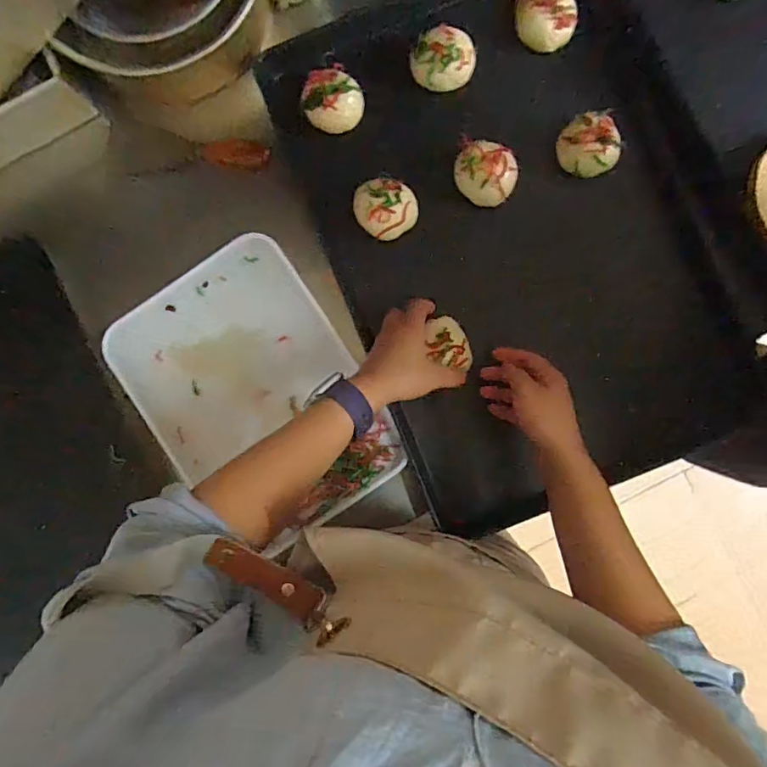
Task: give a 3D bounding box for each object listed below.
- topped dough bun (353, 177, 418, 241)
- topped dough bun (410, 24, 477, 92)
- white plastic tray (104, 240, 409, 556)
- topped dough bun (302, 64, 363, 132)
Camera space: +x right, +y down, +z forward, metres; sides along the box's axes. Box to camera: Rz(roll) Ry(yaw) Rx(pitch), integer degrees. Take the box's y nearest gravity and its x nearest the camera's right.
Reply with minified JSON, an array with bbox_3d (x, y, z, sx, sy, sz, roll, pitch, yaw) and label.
[{"bbox_3d":[0.003,-0.197,0.575,0.065,0.028,0.062,0,89,0],"label":"topped dough bun"},{"bbox_3d":[0.068,-0.363,0.580,0.069,0.031,0.062,-32,89,0],"label":"topped dough bun"},{"bbox_3d":[-0.148,0.014,0.590,0.238,0.028,0.322,-33,89,0],"label":"white plastic tray"},{"bbox_3d":[-0.058,-0.320,0.576,0.064,0.035,0.063,0,89,0],"label":"topped dough bun"}]

